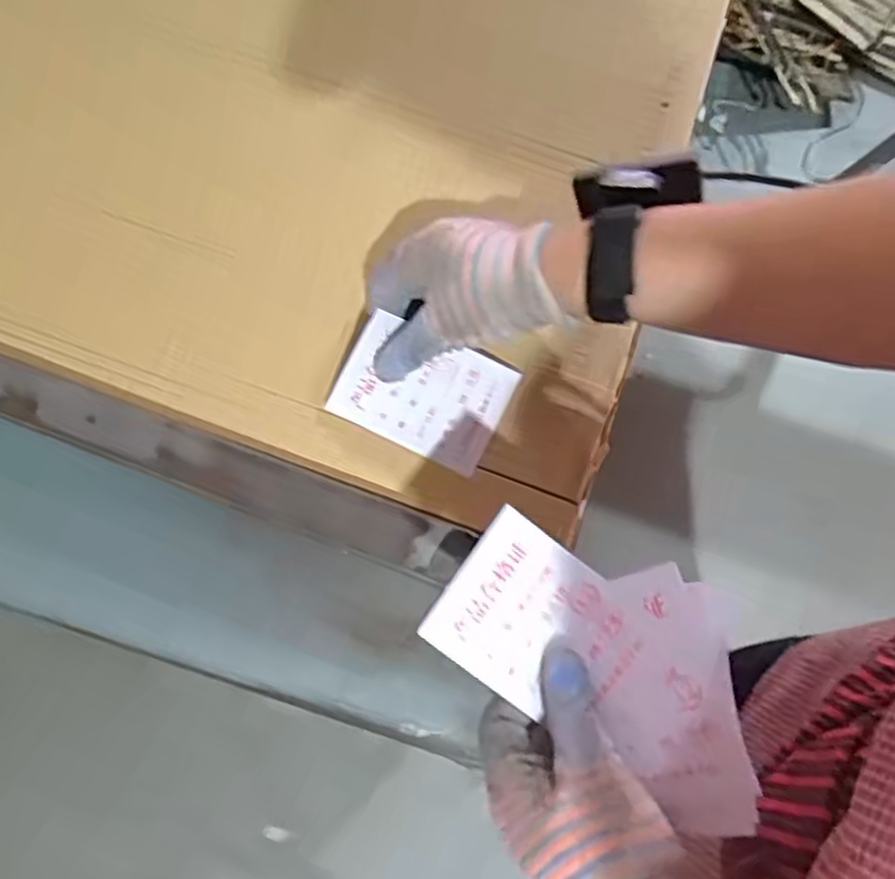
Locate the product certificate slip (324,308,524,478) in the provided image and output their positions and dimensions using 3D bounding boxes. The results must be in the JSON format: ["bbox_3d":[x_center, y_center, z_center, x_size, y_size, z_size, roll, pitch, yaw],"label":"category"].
[{"bbox_3d":[-0.015,-0.030,0.475,0.104,0.020,0.074,25,93,-4],"label":"product certificate slip"}]

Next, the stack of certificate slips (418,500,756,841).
[{"bbox_3d":[0.082,0.103,0.359,0.166,0.020,0.093,33,77,11],"label":"stack of certificate slips"}]

